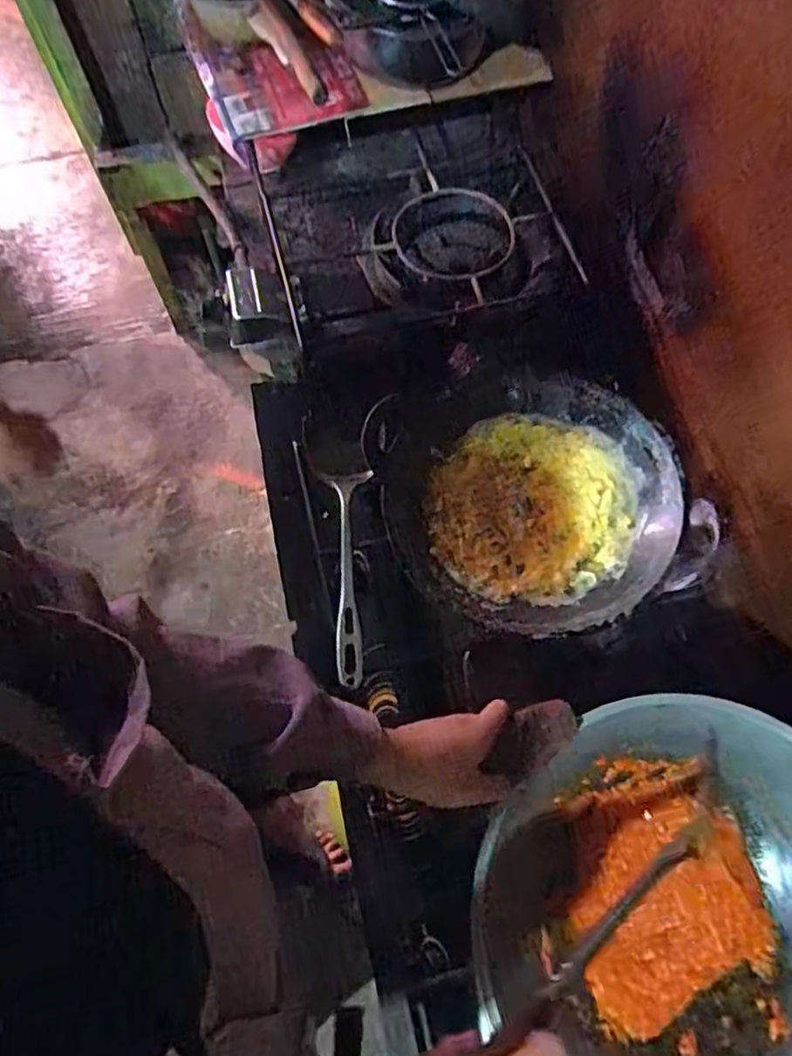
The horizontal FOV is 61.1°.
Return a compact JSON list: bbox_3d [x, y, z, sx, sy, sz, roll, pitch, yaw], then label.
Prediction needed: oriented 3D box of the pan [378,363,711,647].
[{"bbox_3d":[0.145,-0.035,0.728,0.297,0.092,0.301,0,67,0],"label":"pan"}]

